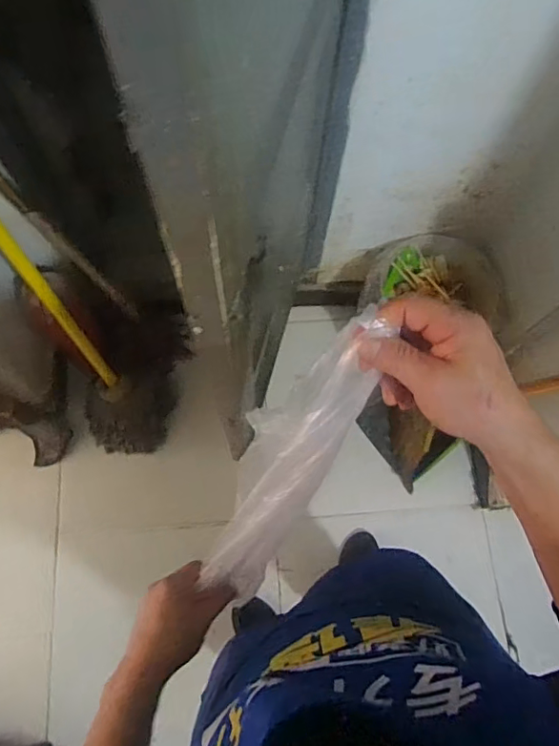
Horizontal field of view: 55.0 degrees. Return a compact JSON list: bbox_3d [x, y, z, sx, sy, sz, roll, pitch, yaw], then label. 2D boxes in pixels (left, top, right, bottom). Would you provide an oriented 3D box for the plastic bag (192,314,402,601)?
[{"bbox_3d":[0.003,0.093,0.500,0.077,0.362,0.052,28,35,7],"label":"plastic bag"}]

